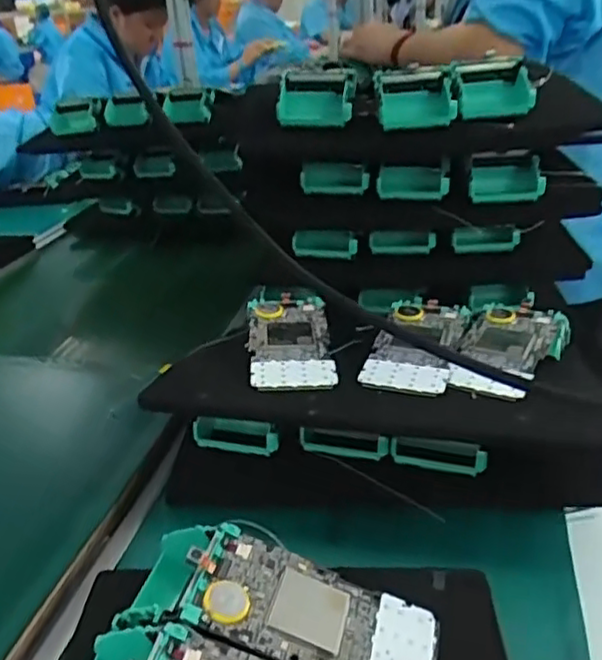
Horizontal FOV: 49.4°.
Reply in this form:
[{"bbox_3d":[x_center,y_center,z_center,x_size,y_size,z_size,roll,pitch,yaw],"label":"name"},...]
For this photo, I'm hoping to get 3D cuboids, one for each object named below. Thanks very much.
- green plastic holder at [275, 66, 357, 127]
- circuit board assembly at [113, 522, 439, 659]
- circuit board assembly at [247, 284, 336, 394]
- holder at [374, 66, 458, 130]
[{"bbox_3d":[0.017,-0.217,0.607,0.070,0.044,0.047,5,28,17],"label":"green plastic holder"},{"bbox_3d":[-0.013,0.156,0.365,0.171,0.052,0.070,5,28,17],"label":"circuit board assembly"},{"bbox_3d":[-0.010,0.002,0.548,0.066,0.014,0.155,-4,27,-1],"label":"circuit board assembly"},{"bbox_3d":[0.104,-0.211,0.595,0.070,0.047,0.064,-2,27,4],"label":"holder"}]

